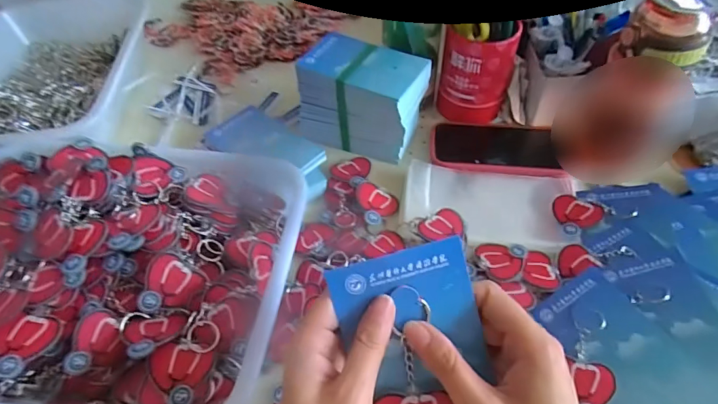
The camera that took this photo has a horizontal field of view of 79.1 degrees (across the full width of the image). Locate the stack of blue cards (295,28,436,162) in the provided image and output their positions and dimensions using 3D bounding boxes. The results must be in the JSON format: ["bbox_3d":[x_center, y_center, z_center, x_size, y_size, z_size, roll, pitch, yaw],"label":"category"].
[{"bbox_3d":[0.003,-0.125,0.527,0.135,0.092,0.090,23,56,20],"label":"stack of blue cards"}]

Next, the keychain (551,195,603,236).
[{"bbox_3d":[0.233,0.010,0.469,0.044,0.012,0.047,-20,53,-13],"label":"keychain"}]

